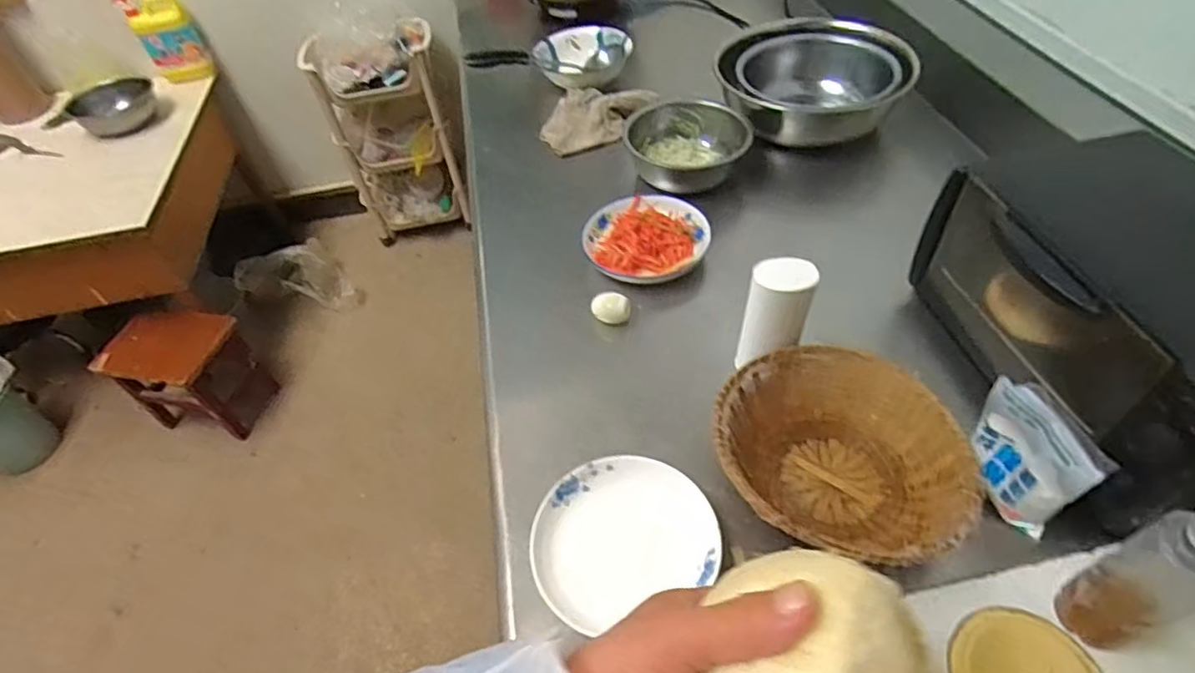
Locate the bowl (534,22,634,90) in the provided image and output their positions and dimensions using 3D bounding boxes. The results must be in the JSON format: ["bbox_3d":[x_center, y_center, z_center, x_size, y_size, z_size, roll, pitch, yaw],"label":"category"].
[{"bbox_3d":[-0.027,-0.596,1.300,0.202,0.059,0.156,0,49,6],"label":"bowl"}]

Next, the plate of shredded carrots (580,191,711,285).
[{"bbox_3d":[0.074,-0.158,0.921,0.182,0.042,0.172,0,49,6],"label":"plate of shredded carrots"}]

